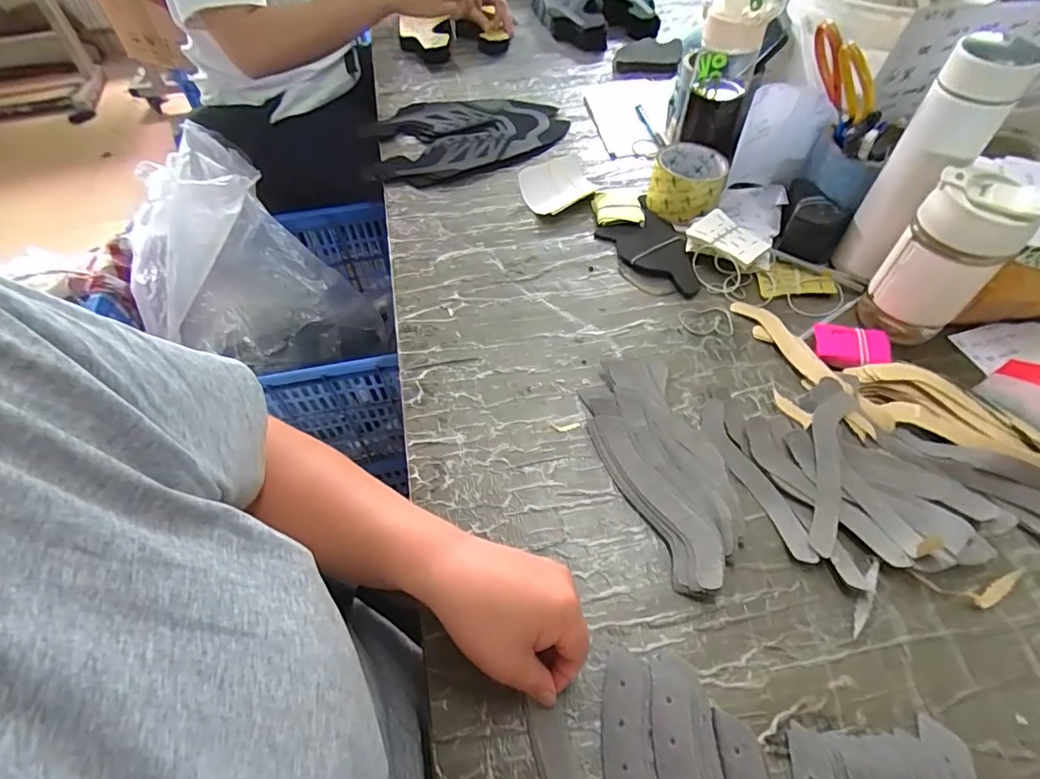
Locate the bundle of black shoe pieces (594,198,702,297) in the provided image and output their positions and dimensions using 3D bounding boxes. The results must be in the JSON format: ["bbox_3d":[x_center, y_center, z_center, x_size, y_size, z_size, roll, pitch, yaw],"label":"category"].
[{"bbox_3d":[0.168,-0.171,0.625,0.088,0.011,0.157,-29,58,-18],"label":"bundle of black shoe pieces"}]

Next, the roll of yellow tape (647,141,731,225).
[{"bbox_3d":[0.211,-0.261,0.658,0.089,0.058,0.091,13,55,11],"label":"roll of yellow tape"}]

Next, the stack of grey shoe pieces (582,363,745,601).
[{"bbox_3d":[0.126,0.059,0.451,0.095,0.021,0.217,-15,55,-9],"label":"stack of grey shoe pieces"}]

